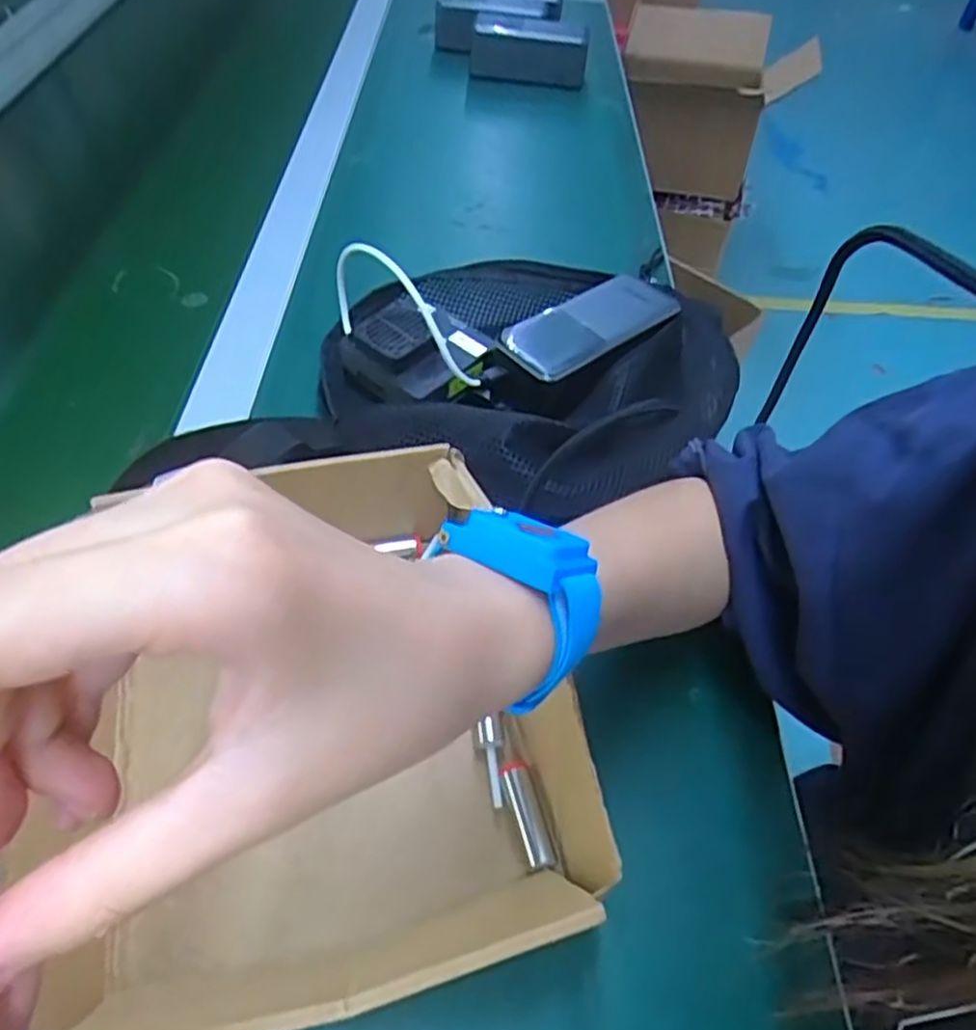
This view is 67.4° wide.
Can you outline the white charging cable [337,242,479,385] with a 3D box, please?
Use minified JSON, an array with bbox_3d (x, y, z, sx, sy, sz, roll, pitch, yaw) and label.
[{"bbox_3d":[-0.054,-0.124,0.439,0.111,0.070,0.013,33,55,20],"label":"white charging cable"}]

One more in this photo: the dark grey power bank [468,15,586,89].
[{"bbox_3d":[0.047,-0.545,0.857,0.135,0.046,0.075,4,50,1],"label":"dark grey power bank"}]

